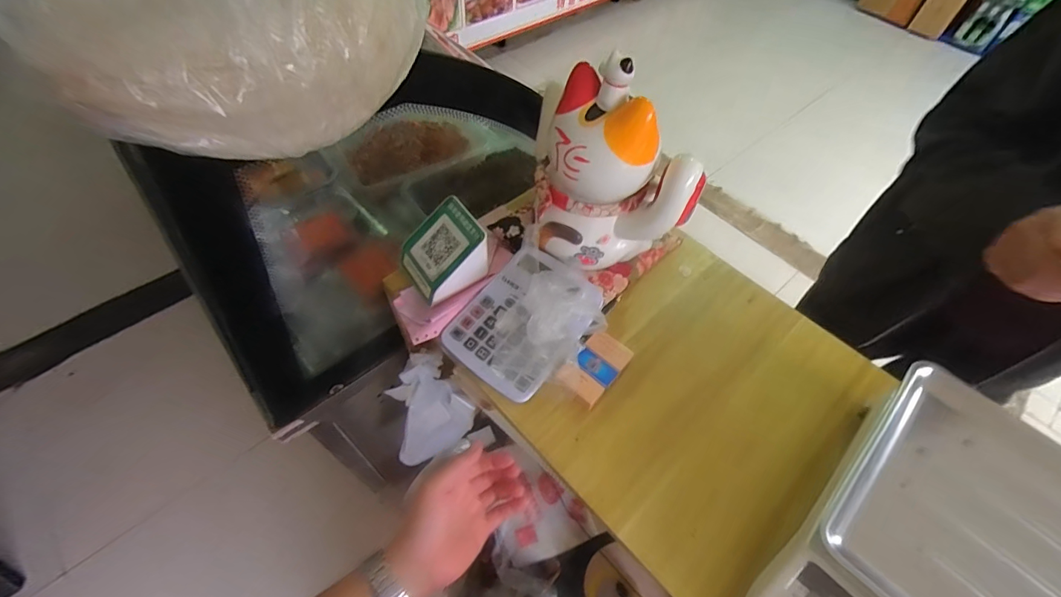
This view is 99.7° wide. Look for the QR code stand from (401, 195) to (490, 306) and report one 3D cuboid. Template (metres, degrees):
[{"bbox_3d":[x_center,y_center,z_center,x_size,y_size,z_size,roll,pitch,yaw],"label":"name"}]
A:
[{"bbox_3d":[-0.117,-0.066,0.598,0.101,0.071,0.103,-30,62,-22],"label":"QR code stand"}]

